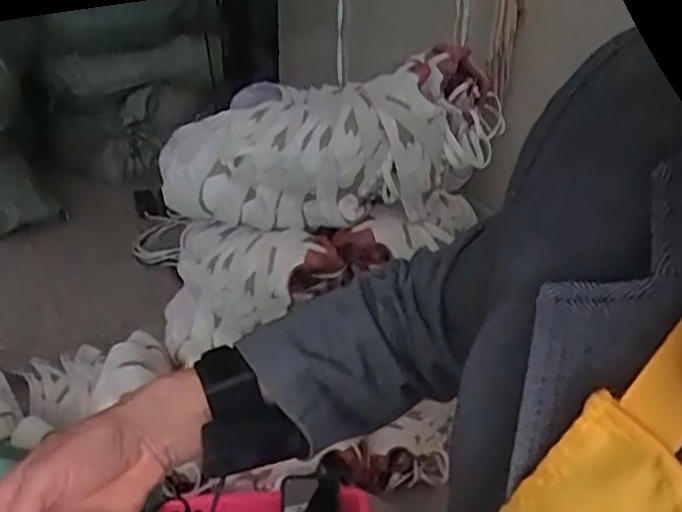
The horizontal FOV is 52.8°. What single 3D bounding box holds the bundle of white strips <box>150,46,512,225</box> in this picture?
[{"bbox_3d":[-0.006,-0.125,0.809,0.403,0.162,0.130,-13,23,1],"label":"bundle of white strips"}]

